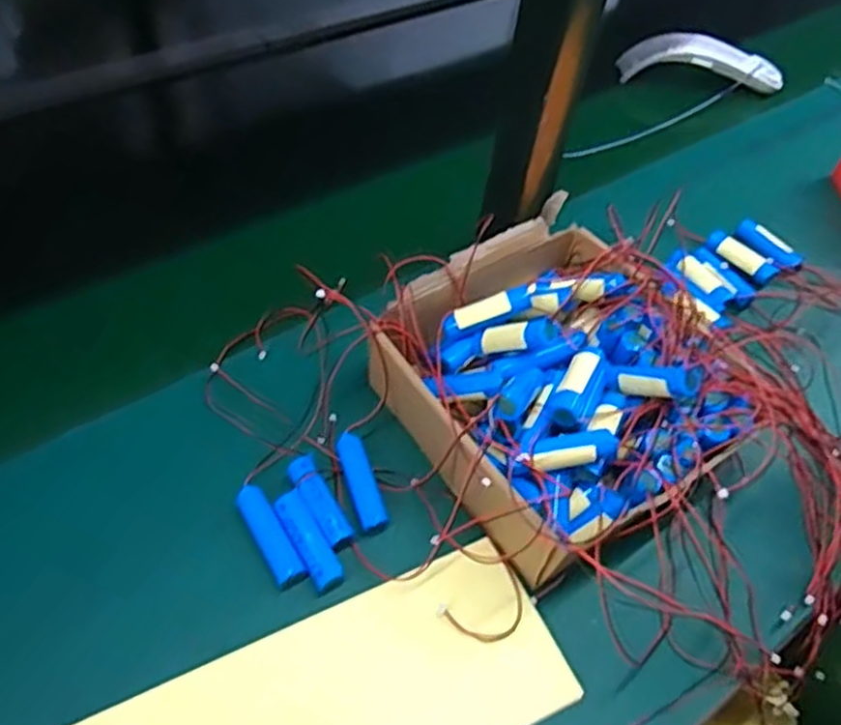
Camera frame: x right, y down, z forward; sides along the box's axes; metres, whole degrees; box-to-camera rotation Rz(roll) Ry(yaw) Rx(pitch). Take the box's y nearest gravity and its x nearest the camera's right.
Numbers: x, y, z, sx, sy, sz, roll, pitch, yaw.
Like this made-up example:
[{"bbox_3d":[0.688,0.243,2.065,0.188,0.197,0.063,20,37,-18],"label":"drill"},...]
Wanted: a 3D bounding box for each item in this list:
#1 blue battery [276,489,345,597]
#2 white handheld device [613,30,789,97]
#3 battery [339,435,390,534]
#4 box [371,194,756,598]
[{"bbox_3d":[-0.072,0.115,0.469,0.022,0.015,0.068,-22,56,-22],"label":"blue battery"},{"bbox_3d":[0.346,-0.368,0.890,0.201,0.046,0.054,5,50,-2],"label":"white handheld device"},{"bbox_3d":[-0.040,0.081,0.492,0.022,0.022,0.066,-15,54,-17],"label":"battery"},{"bbox_3d":[0.092,0.023,0.518,0.233,0.090,0.226,-27,58,-25],"label":"box"}]

